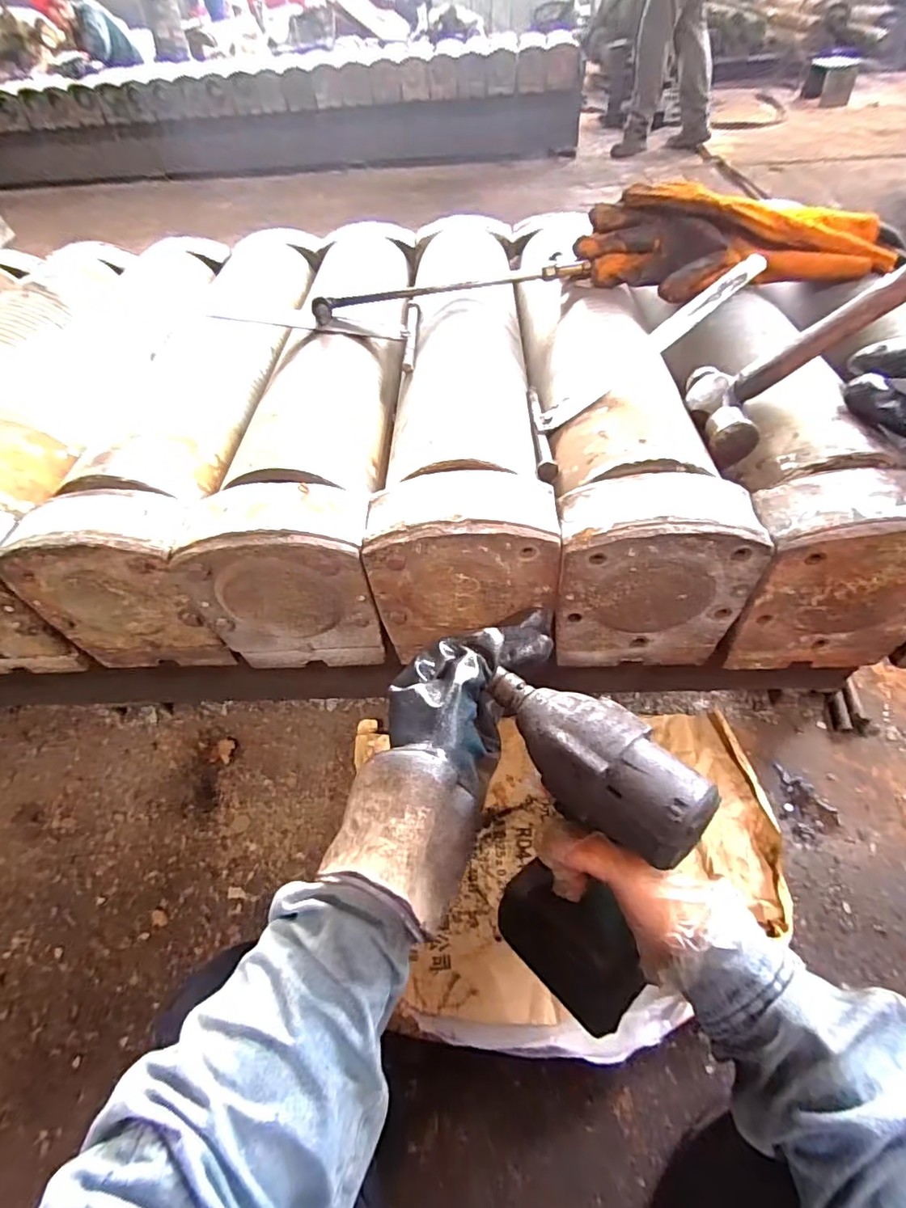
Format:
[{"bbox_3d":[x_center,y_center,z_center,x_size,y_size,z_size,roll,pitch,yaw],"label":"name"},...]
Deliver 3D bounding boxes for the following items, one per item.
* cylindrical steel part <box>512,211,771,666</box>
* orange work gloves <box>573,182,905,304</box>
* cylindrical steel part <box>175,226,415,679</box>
[{"bbox_3d":[0.176,-0.269,0.668,0.157,0.176,0.696,-1,52,3],"label":"cylindrical steel part"},{"bbox_3d":[0.348,-0.435,0.629,0.378,0.078,0.123,-9,52,-3],"label":"orange work gloves"},{"bbox_3d":[-0.135,-0.276,0.691,0.151,0.168,0.705,0,52,4],"label":"cylindrical steel part"}]

